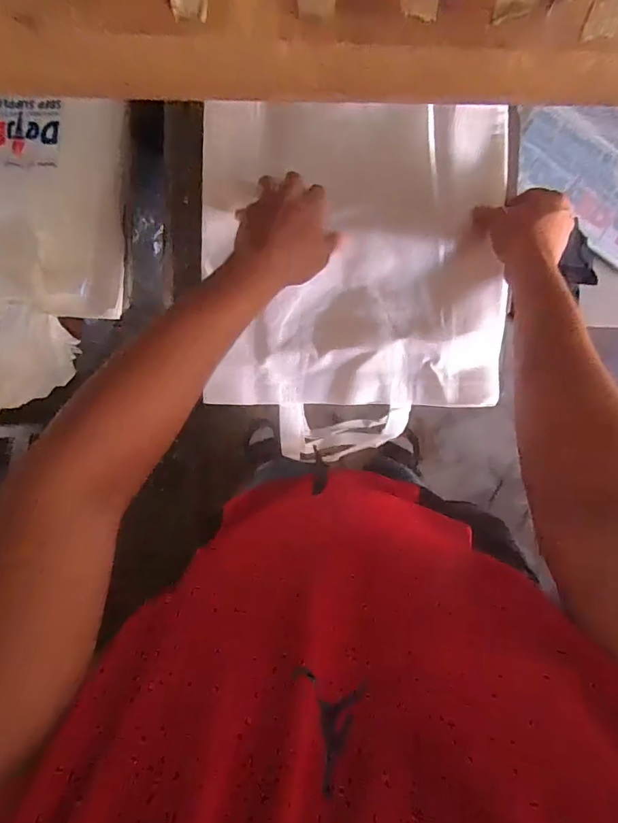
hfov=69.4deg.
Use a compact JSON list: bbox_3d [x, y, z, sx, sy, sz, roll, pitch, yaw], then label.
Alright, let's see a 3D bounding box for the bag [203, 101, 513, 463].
[{"bbox_3d":[0.050,-0.146,0.549,0.333,0.103,0.418,1,96,1],"label":"bag"}]

